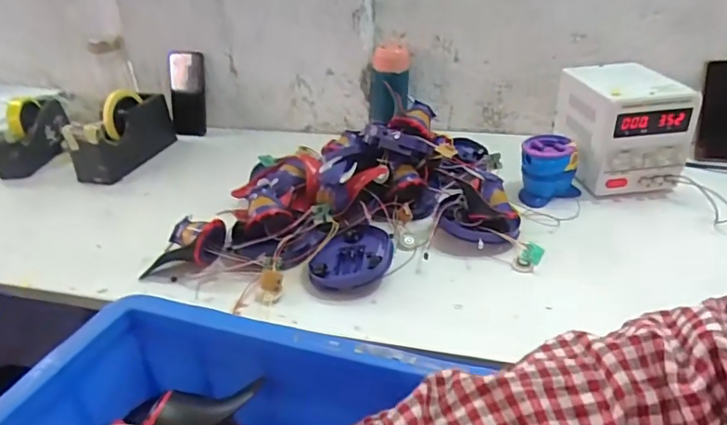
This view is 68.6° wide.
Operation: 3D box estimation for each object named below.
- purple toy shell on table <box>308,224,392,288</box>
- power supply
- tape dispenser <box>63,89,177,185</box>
[{"bbox_3d":[-0.015,0.059,0.669,0.099,0.034,0.104,1,30,8],"label":"purple toy shell on table"},{"bbox_3d":[0.397,-0.132,0.837,0.145,0.162,0.158,-4,29,-2],"label":"power supply"},{"bbox_3d":[-0.435,-0.147,0.966,0.081,0.117,0.191,7,31,16],"label":"tape dispenser"}]

